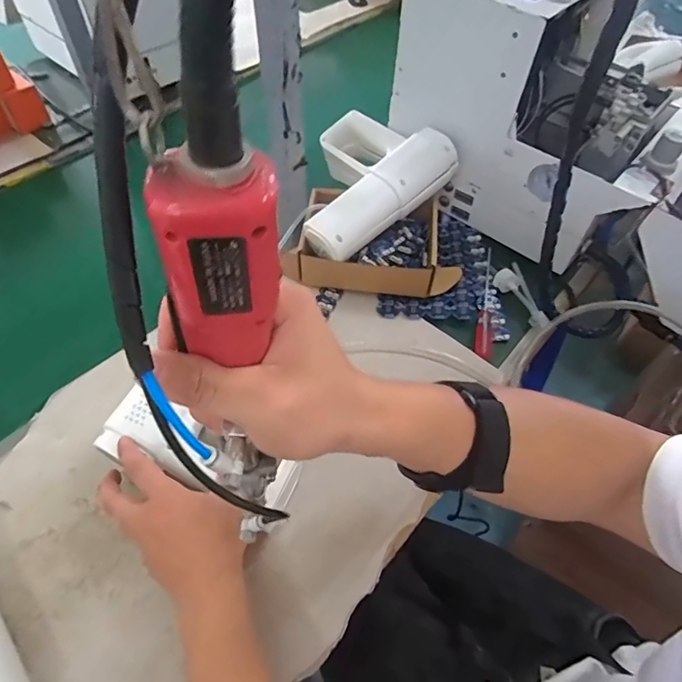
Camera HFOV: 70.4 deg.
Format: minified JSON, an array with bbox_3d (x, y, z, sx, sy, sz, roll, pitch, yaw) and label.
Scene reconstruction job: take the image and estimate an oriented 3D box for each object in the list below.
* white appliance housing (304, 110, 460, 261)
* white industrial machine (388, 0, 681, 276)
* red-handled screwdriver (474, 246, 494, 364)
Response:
[{"bbox_3d":[0.013,-0.212,0.605,0.198,0.072,0.184,-36,64,-24],"label":"white appliance housing"},{"bbox_3d":[0.260,-0.294,0.616,0.327,0.267,0.221,35,61,20],"label":"white industrial machine"},{"bbox_3d":[0.178,-0.052,0.598,0.020,0.013,0.167,8,55,3],"label":"red-handled screwdriver"}]

